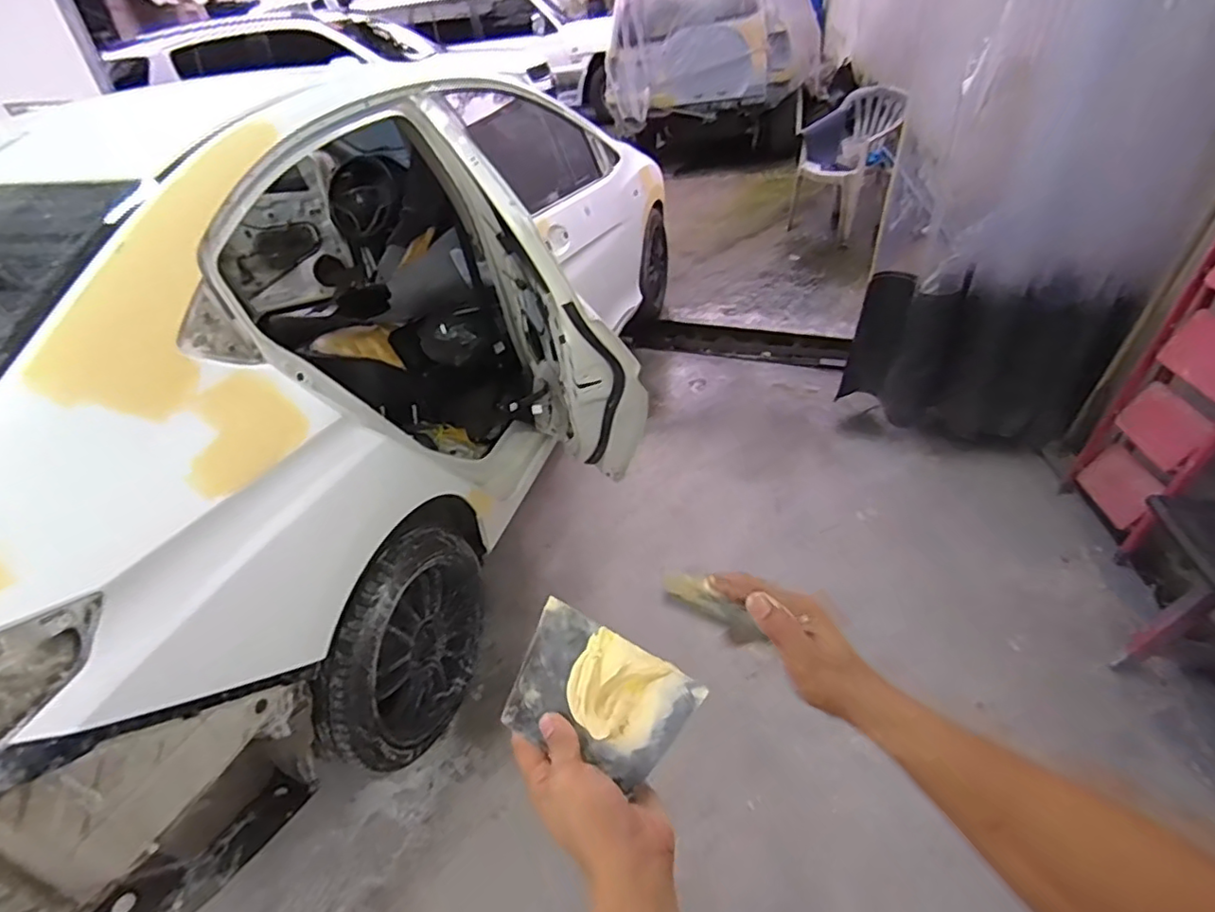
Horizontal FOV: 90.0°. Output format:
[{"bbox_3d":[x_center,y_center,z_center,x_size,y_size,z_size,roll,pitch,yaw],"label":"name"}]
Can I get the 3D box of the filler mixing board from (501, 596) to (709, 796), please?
[{"bbox_3d":[-0.011,0.181,0.456,0.138,0.015,0.095,23,77,29],"label":"filler mixing board"}]

